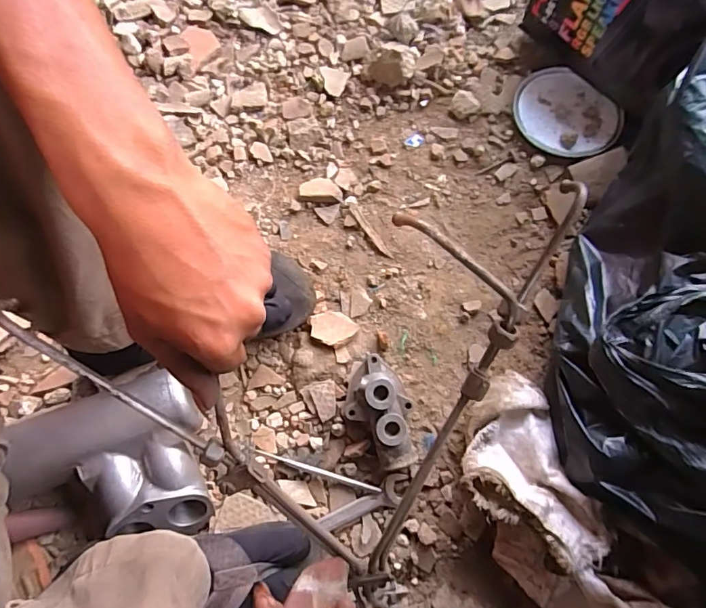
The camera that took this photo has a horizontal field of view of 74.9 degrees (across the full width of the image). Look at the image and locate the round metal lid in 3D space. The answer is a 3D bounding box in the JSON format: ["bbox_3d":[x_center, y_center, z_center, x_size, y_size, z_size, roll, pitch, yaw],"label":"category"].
[{"bbox_3d":[0.279,-0.250,0.612,0.136,0.017,0.115,41,77,11],"label":"round metal lid"}]

